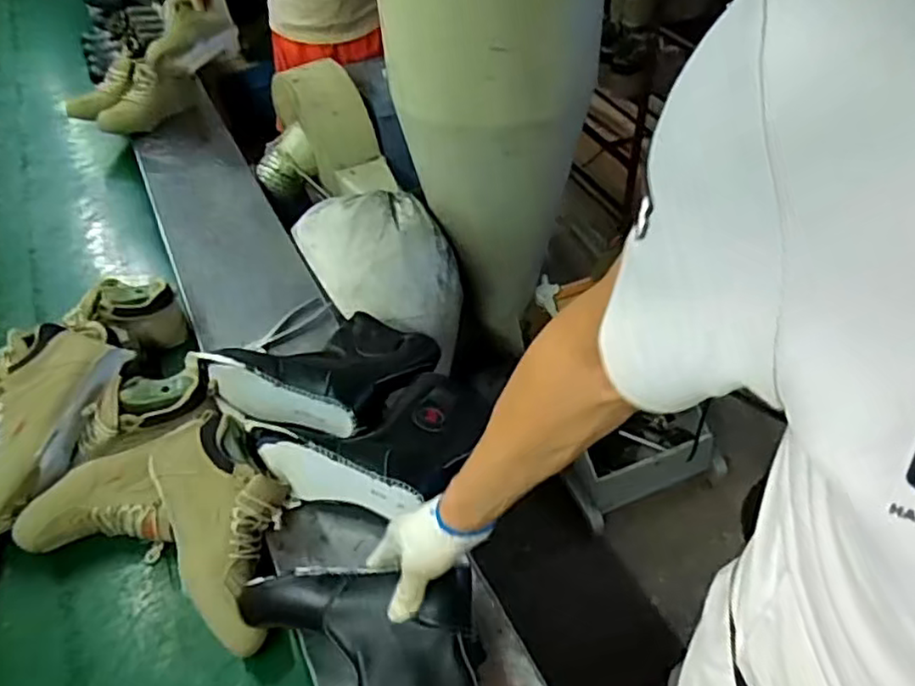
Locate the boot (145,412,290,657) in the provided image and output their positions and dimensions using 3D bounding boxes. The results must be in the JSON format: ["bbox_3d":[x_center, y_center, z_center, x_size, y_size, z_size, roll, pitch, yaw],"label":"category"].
[{"bbox_3d":[-0.295,0.223,0.864,0.145,0.112,0.321,-17,67,-10],"label":"boot"}]

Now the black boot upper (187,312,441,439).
[{"bbox_3d":[-0.213,0.014,1.036,0.283,0.100,0.257,18,50,23],"label":"black boot upper"}]

